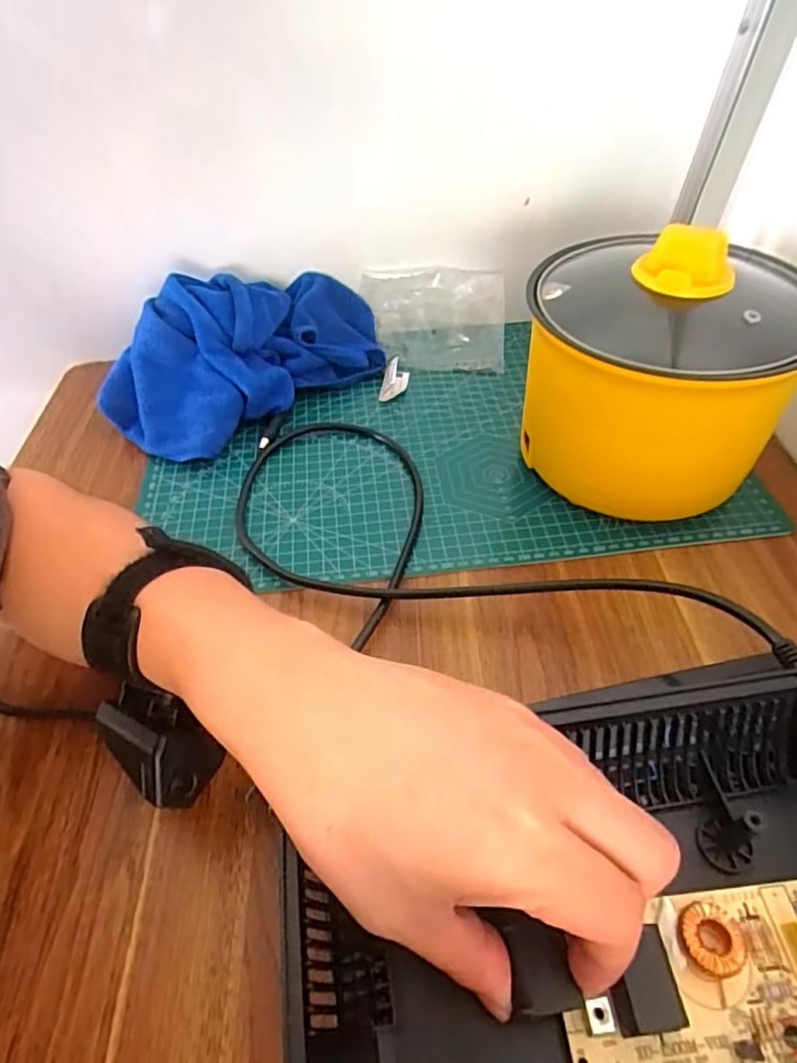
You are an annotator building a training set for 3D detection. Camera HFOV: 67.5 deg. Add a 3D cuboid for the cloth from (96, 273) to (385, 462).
[{"bbox_3d":[-0.121,-0.149,0.488,0.233,0.084,0.109,-32,54,-24],"label":"cloth"}]

